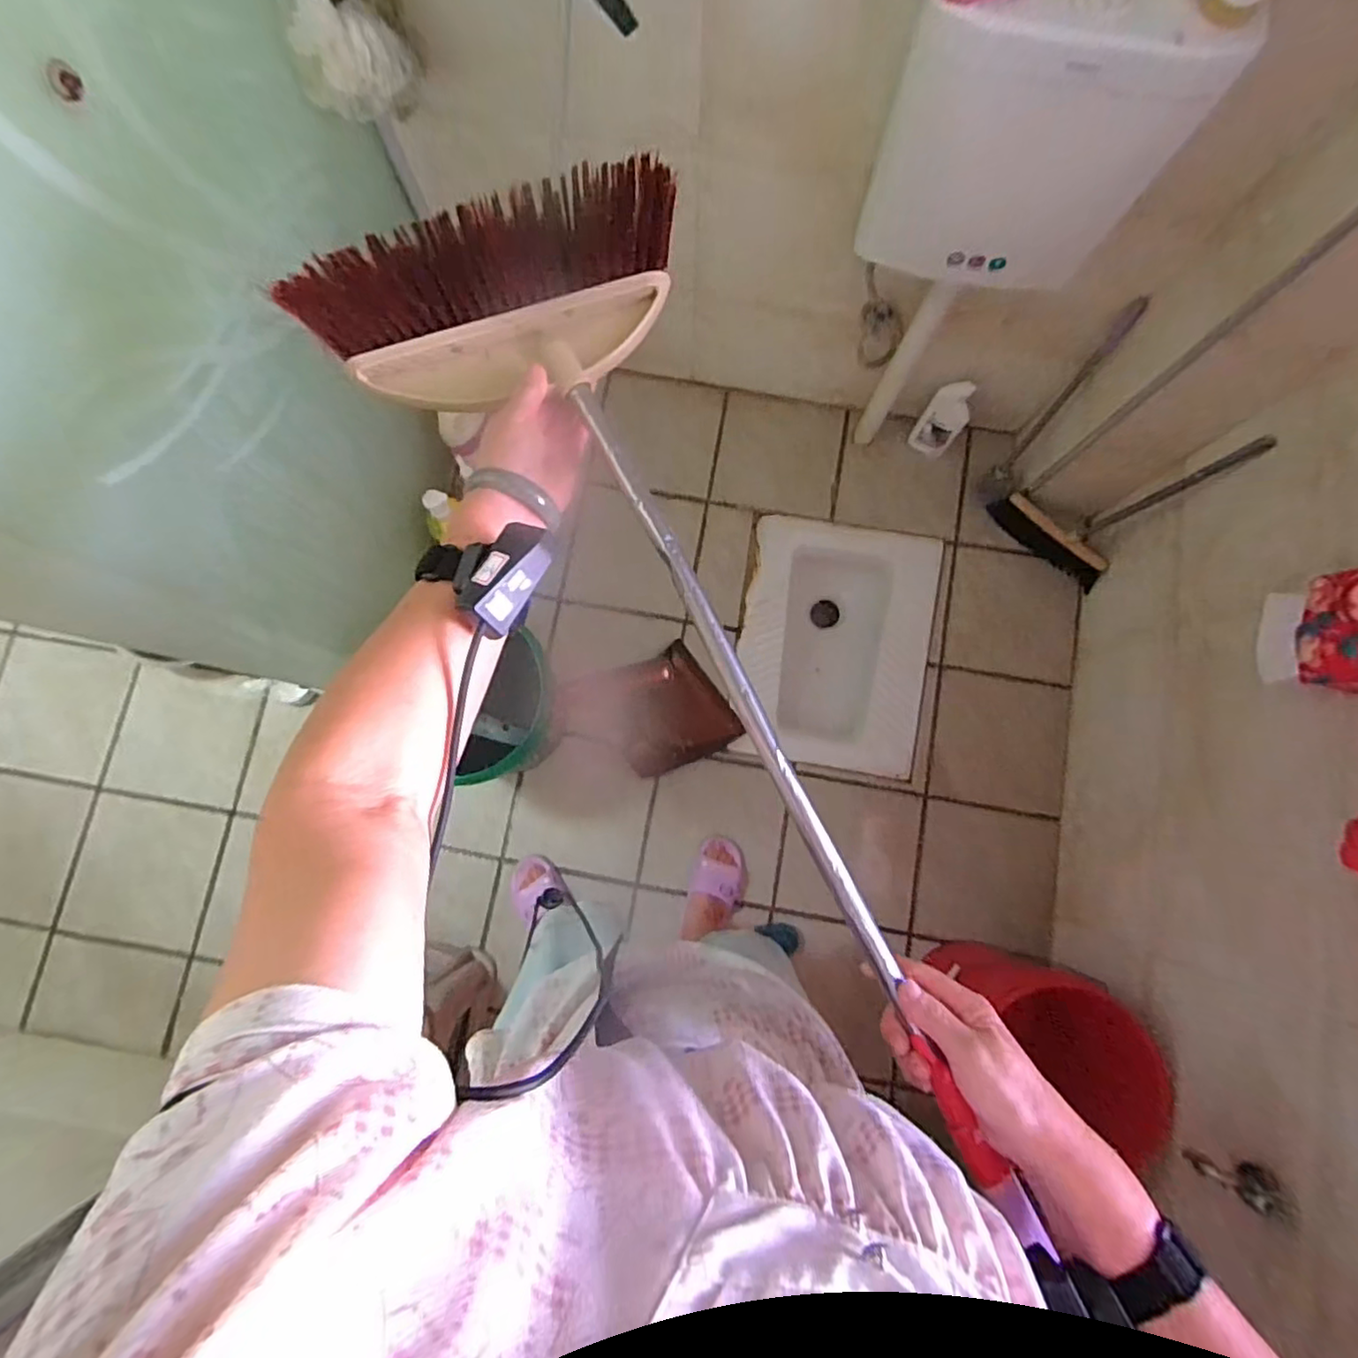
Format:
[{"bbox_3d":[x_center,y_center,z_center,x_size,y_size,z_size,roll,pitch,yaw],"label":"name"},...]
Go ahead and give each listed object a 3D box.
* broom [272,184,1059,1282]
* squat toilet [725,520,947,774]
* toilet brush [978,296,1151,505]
[{"bbox_3d":[0.014,-0.015,0.458,0.290,0.043,0.804,-27,84,-1],"label":"broom"},{"bbox_3d":[0.357,-0.076,1.502,0.427,0.197,0.574,11,82,1],"label":"squat toilet"},{"bbox_3d":[0.764,-0.545,1.274,0.063,0.469,0.066,23,62,3],"label":"toilet brush"}]

